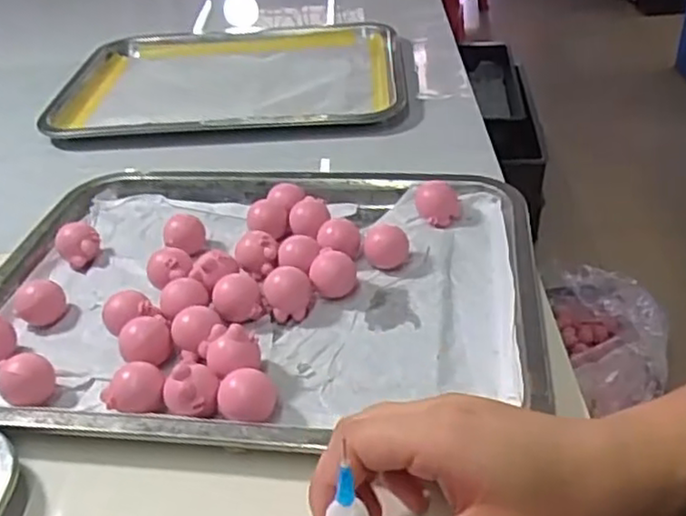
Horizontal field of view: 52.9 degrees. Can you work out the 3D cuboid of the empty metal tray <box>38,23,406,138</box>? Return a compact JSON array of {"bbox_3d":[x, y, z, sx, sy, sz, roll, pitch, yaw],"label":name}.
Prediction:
[{"bbox_3d":[-0.122,-0.197,0.743,0.361,0.018,0.259,-2,36,3],"label":"empty metal tray"}]

